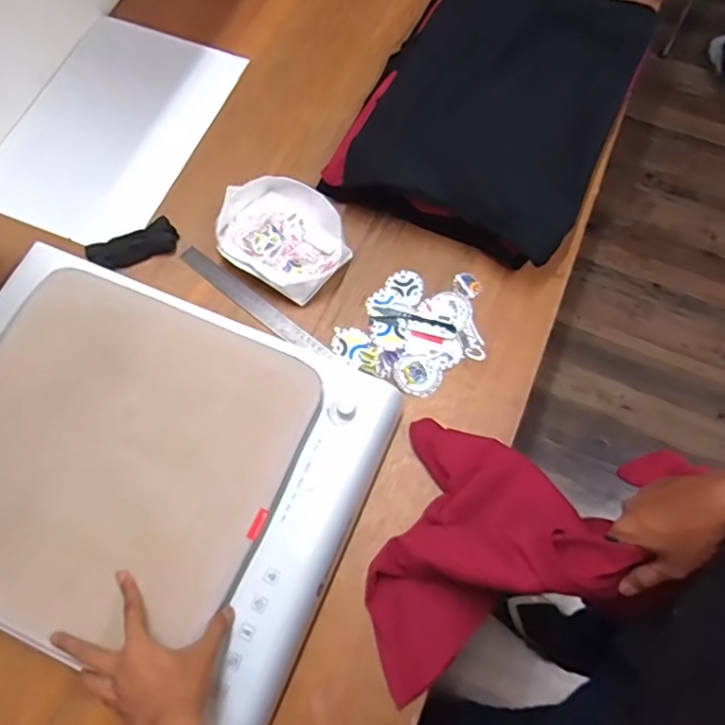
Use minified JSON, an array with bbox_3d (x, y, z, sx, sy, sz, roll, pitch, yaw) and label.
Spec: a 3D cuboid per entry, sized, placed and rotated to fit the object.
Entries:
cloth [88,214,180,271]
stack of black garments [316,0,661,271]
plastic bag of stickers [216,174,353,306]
[{"bbox_3d":[-0.335,-0.170,0.879,0.127,0.031,0.051,-19,70,-7],"label":"cloth"},{"bbox_3d":[0.204,-0.414,0.923,0.374,0.092,0.517,23,71,9],"label":"stack of black garments"},{"bbox_3d":[-0.117,-0.183,0.872,0.205,0.043,0.161,27,72,10],"label":"plastic bag of stickers"}]

